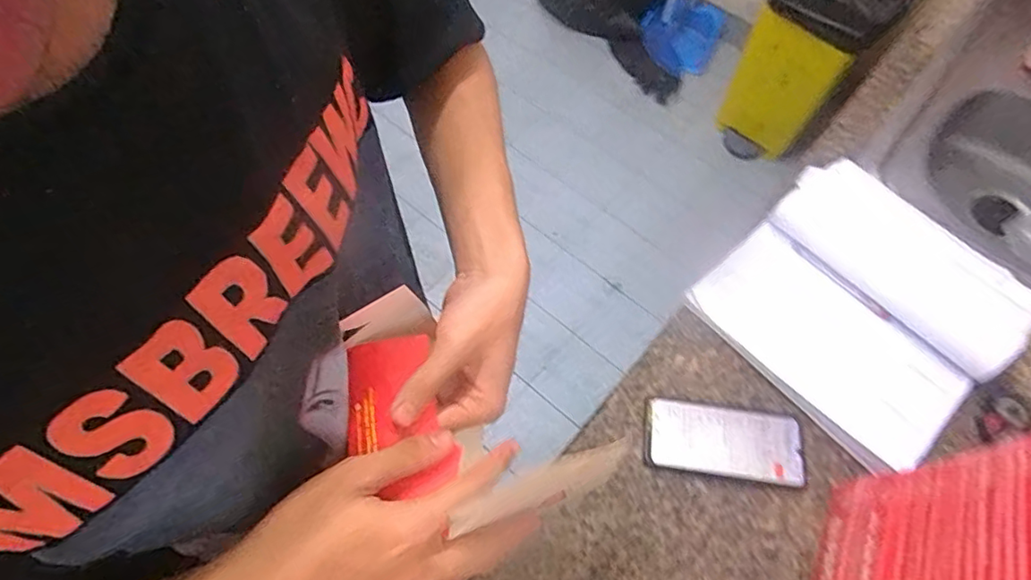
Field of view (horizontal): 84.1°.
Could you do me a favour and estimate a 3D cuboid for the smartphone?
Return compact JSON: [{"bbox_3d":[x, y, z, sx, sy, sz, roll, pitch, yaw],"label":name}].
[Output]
[{"bbox_3d":[0.225,0.164,0.624,0.166,0.013,0.077,9,62,1],"label":"smartphone"}]

